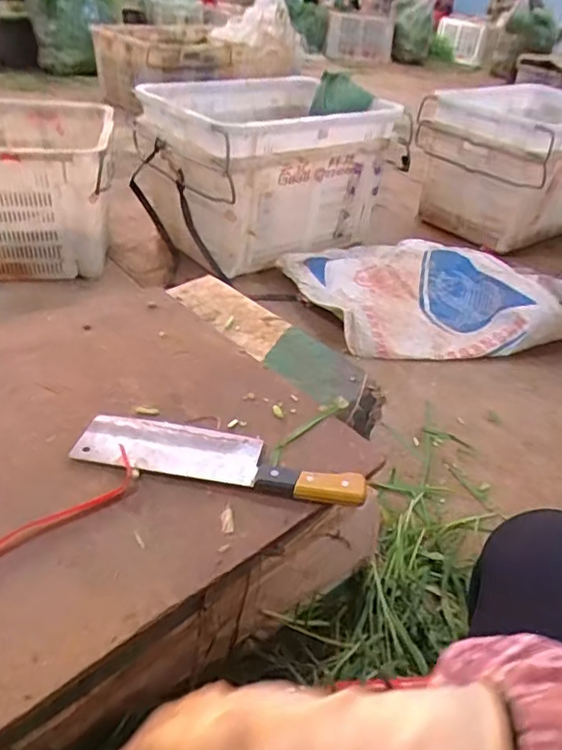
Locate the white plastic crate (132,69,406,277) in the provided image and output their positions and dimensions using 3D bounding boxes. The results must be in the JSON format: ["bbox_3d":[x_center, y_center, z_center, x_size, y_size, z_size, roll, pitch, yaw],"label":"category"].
[{"bbox_3d":[-0.034,-0.619,1.760,0.677,0.391,0.478,-24,46,-35],"label":"white plastic crate"}]

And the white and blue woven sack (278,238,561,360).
[{"bbox_3d":[0.446,-0.235,1.627,0.833,0.144,0.517,-1,37,-10],"label":"white and blue woven sack"}]

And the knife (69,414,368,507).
[{"bbox_3d":[-0.057,0.074,0.557,0.268,0.021,0.067,10,36,5],"label":"knife"}]

